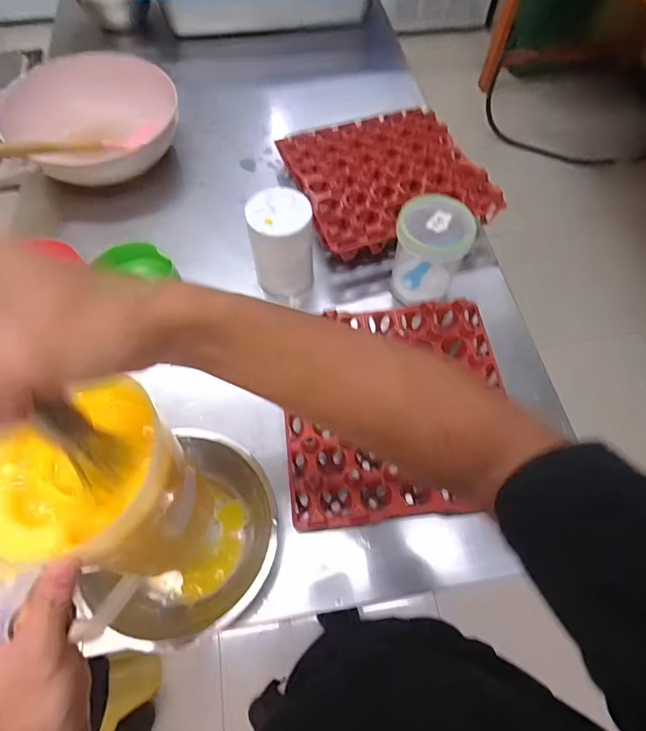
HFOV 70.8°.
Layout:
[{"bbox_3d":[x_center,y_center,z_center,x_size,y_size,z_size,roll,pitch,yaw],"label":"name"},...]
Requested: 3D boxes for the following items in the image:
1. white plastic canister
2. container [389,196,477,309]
[{"bbox_3d":[-0.060,-0.177,0.669,0.087,0.130,0.086,0,62,-1],"label":"white plastic canister"},{"bbox_3d":[0.147,-0.159,0.658,0.089,0.140,0.093,0,62,-1],"label":"container"}]

